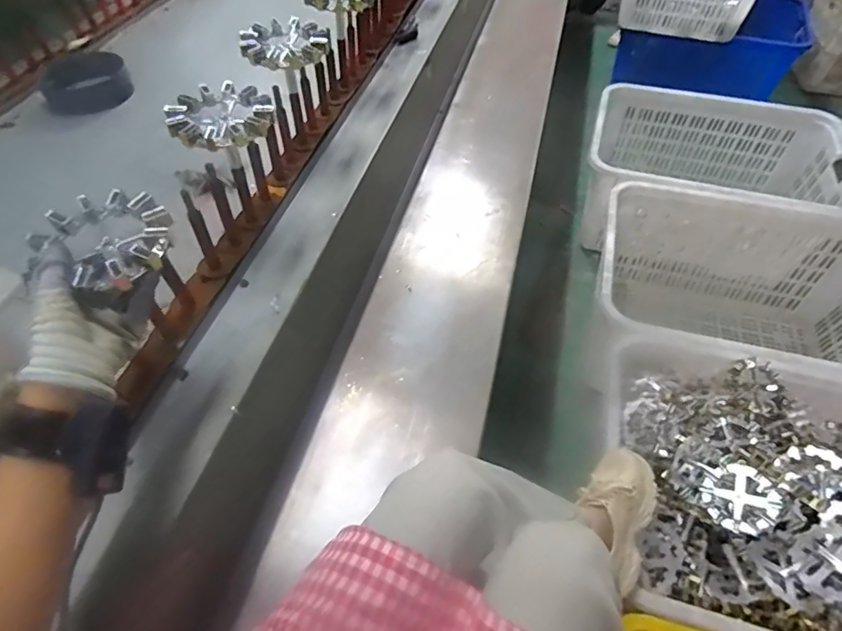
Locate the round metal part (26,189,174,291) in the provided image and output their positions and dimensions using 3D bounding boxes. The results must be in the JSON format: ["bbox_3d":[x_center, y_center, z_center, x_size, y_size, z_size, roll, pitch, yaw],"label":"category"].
[{"bbox_3d":[-0.302,-0.078,0.478,0.125,0.026,0.105,28,59,22],"label":"round metal part"}]

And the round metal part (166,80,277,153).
[{"bbox_3d":[-0.255,-0.256,0.629,0.126,0.034,0.126,-1,52,2],"label":"round metal part"}]

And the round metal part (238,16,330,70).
[{"bbox_3d":[-0.209,-0.419,0.754,0.132,0.033,0.135,-1,52,2],"label":"round metal part"}]

